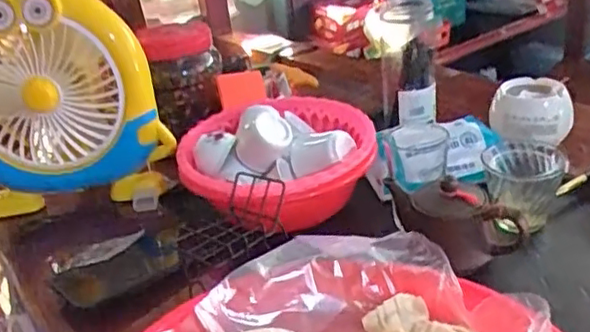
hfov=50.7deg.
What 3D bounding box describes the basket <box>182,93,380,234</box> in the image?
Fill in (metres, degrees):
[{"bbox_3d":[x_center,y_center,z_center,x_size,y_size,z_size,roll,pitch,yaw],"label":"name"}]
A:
[{"bbox_3d":[-0.014,-0.016,0.739,0.246,0.100,0.212,-28,35,-35],"label":"basket"}]

